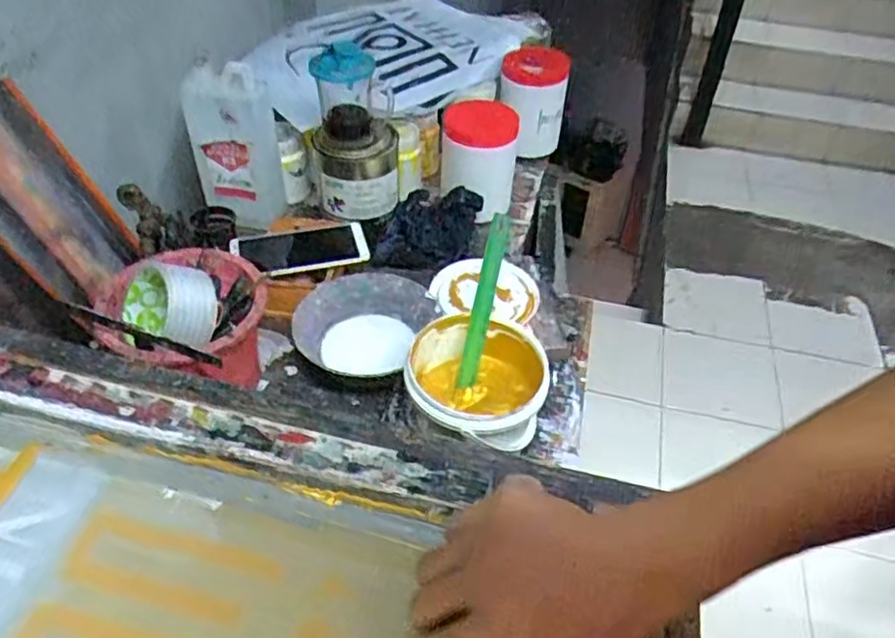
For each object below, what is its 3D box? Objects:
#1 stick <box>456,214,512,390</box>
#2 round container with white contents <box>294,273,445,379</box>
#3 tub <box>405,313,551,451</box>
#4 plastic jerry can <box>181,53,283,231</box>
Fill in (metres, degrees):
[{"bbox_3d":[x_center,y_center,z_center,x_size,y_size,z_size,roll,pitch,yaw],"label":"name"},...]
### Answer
[{"bbox_3d":[0.033,-0.013,0.617,0.017,0.167,0.014,15,23,9],"label":"stick"},{"bbox_3d":[-0.093,0.004,0.756,0.125,0.049,0.128,2,44,-2],"label":"round container with white contents"},{"bbox_3d":[0.023,0.063,0.623,0.129,0.064,0.125,15,45,12],"label":"tub"},{"bbox_3d":[-0.274,-0.223,0.882,0.106,0.198,0.070,-4,43,-12],"label":"plastic jerry can"}]

